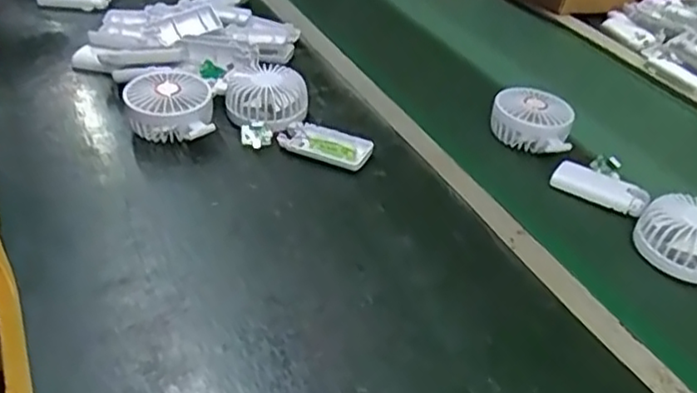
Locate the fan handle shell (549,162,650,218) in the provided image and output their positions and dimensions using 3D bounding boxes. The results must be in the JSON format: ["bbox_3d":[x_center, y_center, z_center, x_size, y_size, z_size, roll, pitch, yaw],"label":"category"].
[{"bbox_3d":[0.259,-0.005,0.680,0.094,0.017,0.041,27,56,30],"label":"fan handle shell"}]

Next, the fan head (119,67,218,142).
[{"bbox_3d":[-0.186,-0.092,0.689,0.090,0.050,0.084,2,37,-10],"label":"fan head"}]

